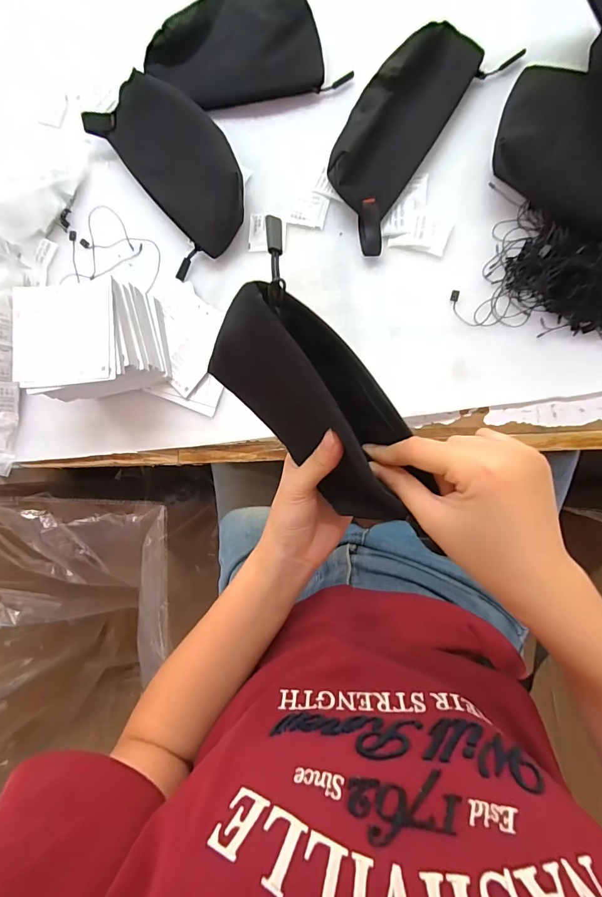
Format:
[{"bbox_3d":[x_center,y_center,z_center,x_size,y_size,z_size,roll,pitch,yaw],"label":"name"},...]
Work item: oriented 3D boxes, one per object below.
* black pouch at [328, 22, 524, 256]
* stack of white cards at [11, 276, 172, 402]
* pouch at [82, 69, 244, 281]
[{"bbox_3d":[0.105,-0.315,0.379,0.104,0.041,0.230,41,95,8],"label":"black pouch"},{"bbox_3d":[-0.210,-0.104,0.402,0.122,0.082,0.111,-10,87,9],"label":"stack of white cards"},{"bbox_3d":[-0.139,-0.304,0.409,0.117,0.061,0.212,-30,84,7],"label":"pouch"}]

